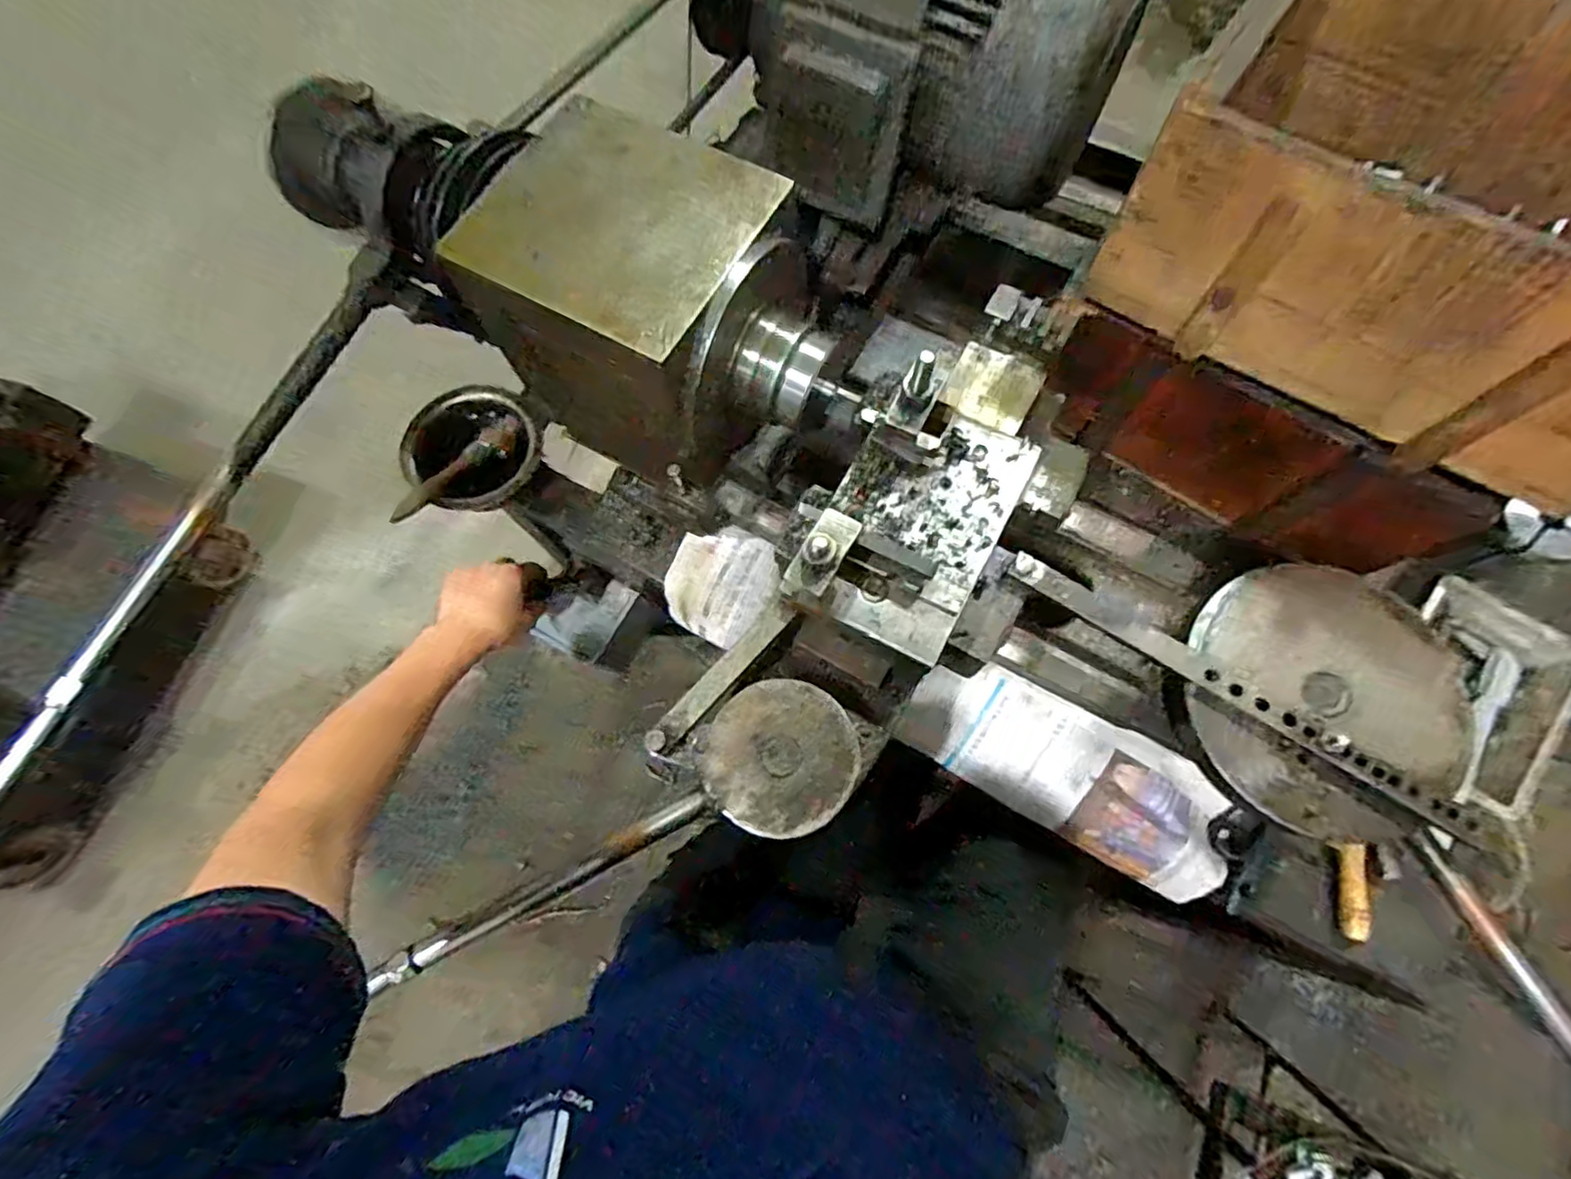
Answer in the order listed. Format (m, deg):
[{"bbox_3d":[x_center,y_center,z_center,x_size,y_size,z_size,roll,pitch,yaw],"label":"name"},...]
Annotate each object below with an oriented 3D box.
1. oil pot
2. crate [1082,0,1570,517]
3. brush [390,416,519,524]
[{"bbox_3d":[-0.307,-0.143,0.647,0.126,0.040,0.124,-1,72,2],"label":"oil pot"},{"bbox_3d":[0.437,-0.249,0.432,0.340,0.144,0.243,36,76,12],"label":"crate"},{"bbox_3d":[-0.314,-0.114,0.634,0.023,0.030,0.144,36,76,12],"label":"brush"}]

